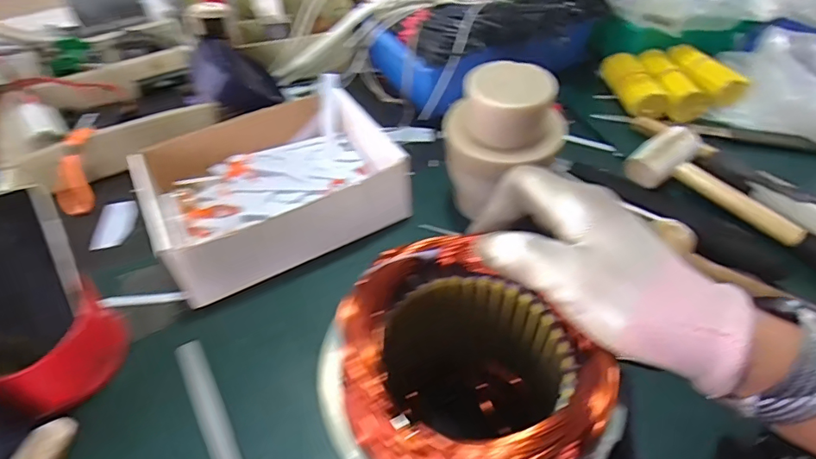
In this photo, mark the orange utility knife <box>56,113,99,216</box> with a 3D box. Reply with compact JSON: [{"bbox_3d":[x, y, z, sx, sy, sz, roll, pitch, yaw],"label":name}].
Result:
[{"bbox_3d":[-0.383,-0.077,0.559,0.040,0.026,0.118,2,85,3],"label":"orange utility knife"}]

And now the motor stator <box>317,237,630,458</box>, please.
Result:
[{"bbox_3d":[0.027,0.092,0.261,0.119,0.084,0.135,-27,53,-21],"label":"motor stator"}]

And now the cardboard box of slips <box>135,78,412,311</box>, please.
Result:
[{"bbox_3d":[-0.145,-0.051,0.519,0.245,0.070,0.198,-24,52,-19],"label":"cardboard box of slips"}]

